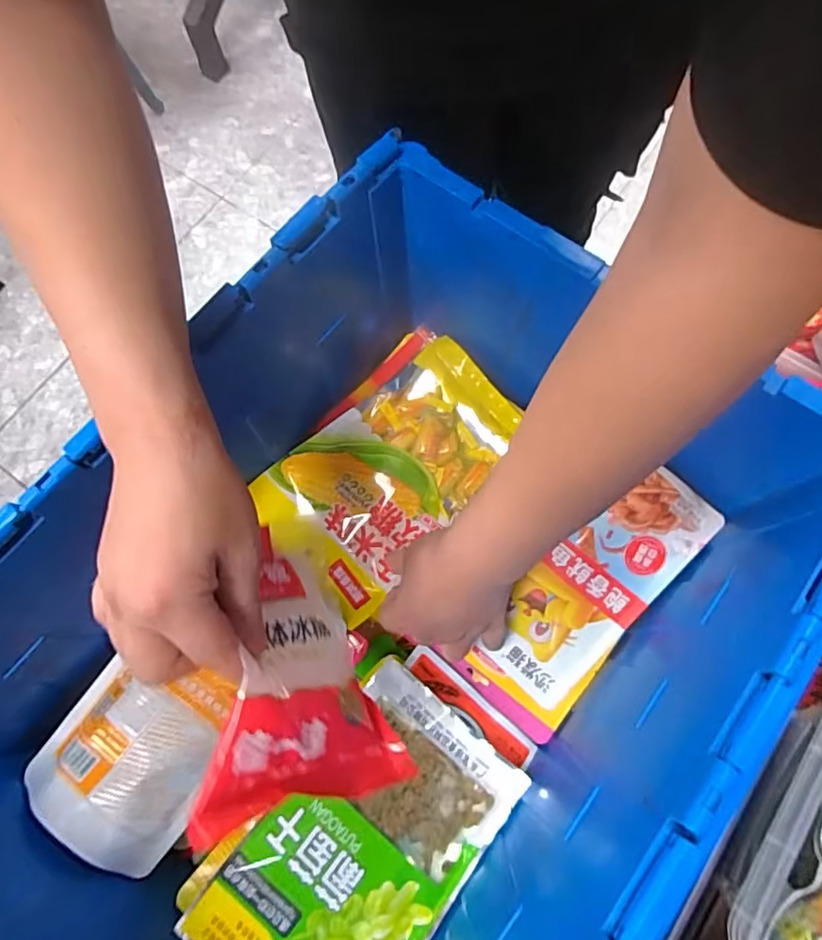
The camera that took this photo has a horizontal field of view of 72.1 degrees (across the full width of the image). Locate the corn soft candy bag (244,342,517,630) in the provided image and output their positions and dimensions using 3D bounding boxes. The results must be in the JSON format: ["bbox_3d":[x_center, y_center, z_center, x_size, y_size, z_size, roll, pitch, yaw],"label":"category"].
[{"bbox_3d":[-0.018,0.001,0.549,0.247,0.048,0.150,-42,77,-11],"label":"corn soft candy bag"}]

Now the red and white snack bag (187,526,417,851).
[{"bbox_3d":[-0.071,0.122,0.355,0.030,0.132,0.157,-32,59,27],"label":"red and white snack bag"}]

